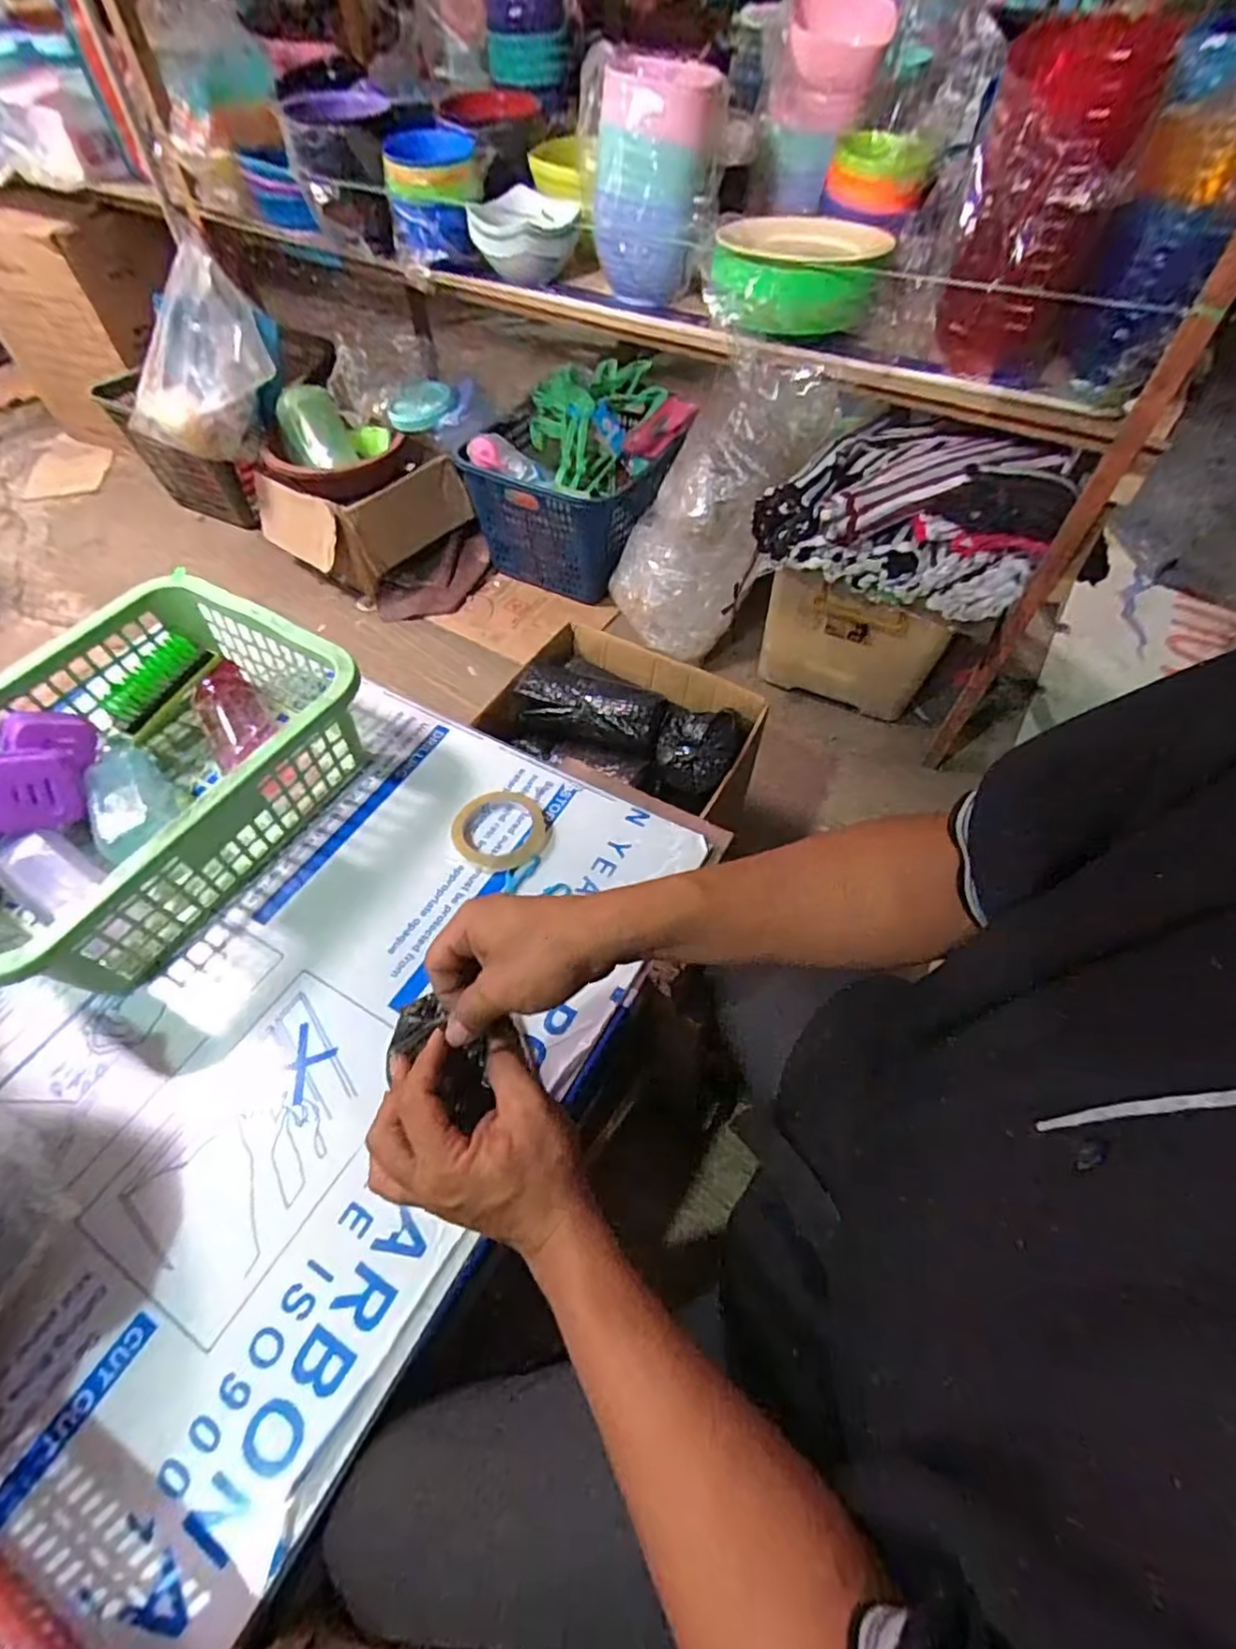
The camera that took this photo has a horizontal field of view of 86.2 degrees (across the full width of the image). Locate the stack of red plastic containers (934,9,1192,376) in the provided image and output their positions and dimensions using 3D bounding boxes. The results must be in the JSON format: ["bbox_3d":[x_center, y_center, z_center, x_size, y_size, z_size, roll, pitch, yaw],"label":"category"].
[{"bbox_3d":[0.503,-0.738,0.802,0.165,0.296,0.169,23,59,14],"label":"stack of red plastic containers"}]

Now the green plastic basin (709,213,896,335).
[{"bbox_3d":[0.262,-0.804,0.966,0.235,0.091,0.241,0,56,-1],"label":"green plastic basin"}]

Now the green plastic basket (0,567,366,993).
[{"bbox_3d":[-0.480,-0.045,0.664,0.288,0.149,0.393,27,60,16],"label":"green plastic basket"}]

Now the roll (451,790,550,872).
[{"bbox_3d":[-0.129,0.005,0.717,0.101,0.014,0.099,0,56,-1],"label":"roll"}]

